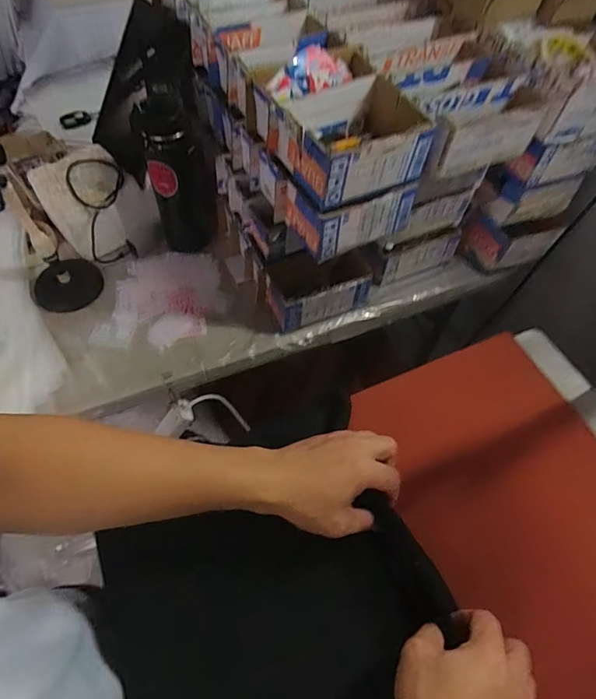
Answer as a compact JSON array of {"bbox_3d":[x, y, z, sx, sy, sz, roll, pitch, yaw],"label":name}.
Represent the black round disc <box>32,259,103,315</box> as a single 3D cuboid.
[{"bbox_3d":[-0.406,-0.115,0.792,0.114,0.029,0.088,-35,66,-23],"label":"black round disc"}]

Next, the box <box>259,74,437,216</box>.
[{"bbox_3d":[0.067,-0.268,0.578,0.171,0.074,0.138,-24,62,-18],"label":"box"}]

